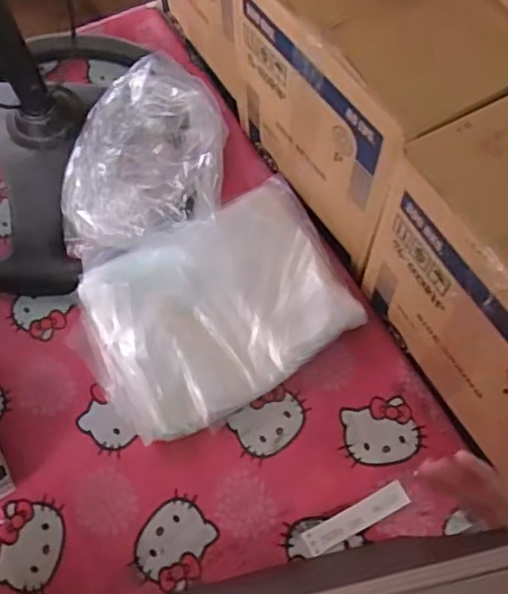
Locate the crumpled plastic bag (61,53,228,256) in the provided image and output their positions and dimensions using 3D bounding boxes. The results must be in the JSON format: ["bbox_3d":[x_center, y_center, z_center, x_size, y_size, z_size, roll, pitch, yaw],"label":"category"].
[{"bbox_3d":[-0.124,-0.152,0.703,0.173,0.117,0.204,12,65,7],"label":"crumpled plastic bag"}]

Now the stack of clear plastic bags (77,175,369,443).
[{"bbox_3d":[-0.038,0.004,0.701,0.309,0.053,0.226,-29,70,-14],"label":"stack of clear plastic bags"}]

